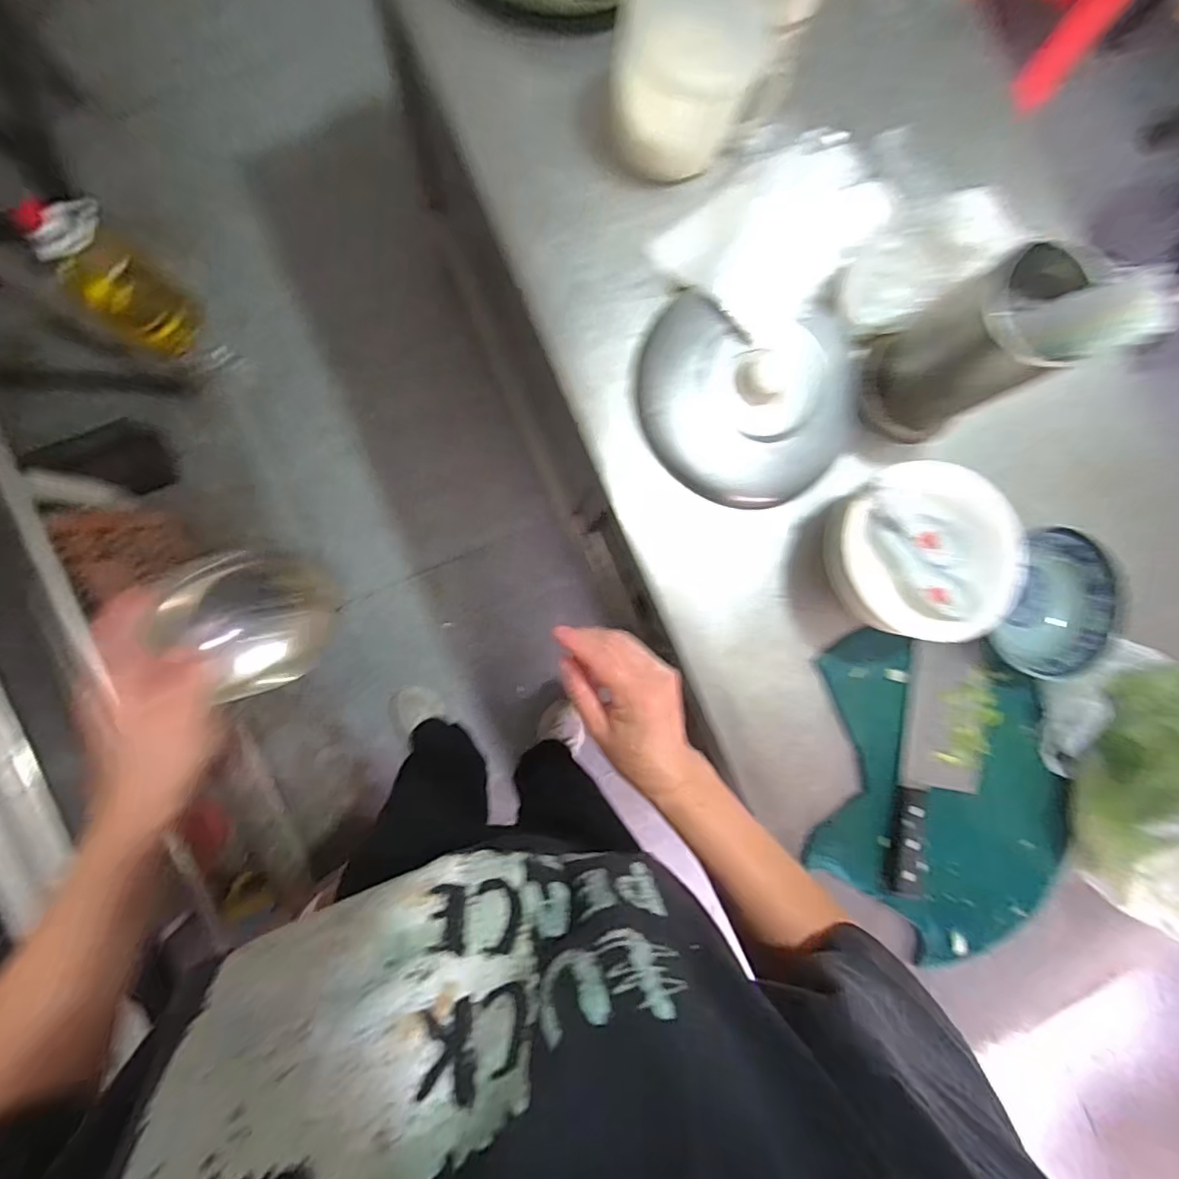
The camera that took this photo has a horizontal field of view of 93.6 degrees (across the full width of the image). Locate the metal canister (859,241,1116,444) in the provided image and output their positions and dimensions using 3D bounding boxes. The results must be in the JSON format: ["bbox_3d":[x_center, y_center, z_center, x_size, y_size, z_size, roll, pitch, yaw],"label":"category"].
[{"bbox_3d":[0.341,-0.218,0.494,0.109,0.160,0.102,0,87,-7],"label":"metal canister"}]

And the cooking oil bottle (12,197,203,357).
[{"bbox_3d":[-0.898,-0.586,1.055,0.117,0.307,0.138,38,84,-4],"label":"cooking oil bottle"}]

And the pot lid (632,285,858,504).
[{"bbox_3d":[0.151,-0.183,0.525,0.207,0.060,0.191,0,87,-7],"label":"pot lid"}]

